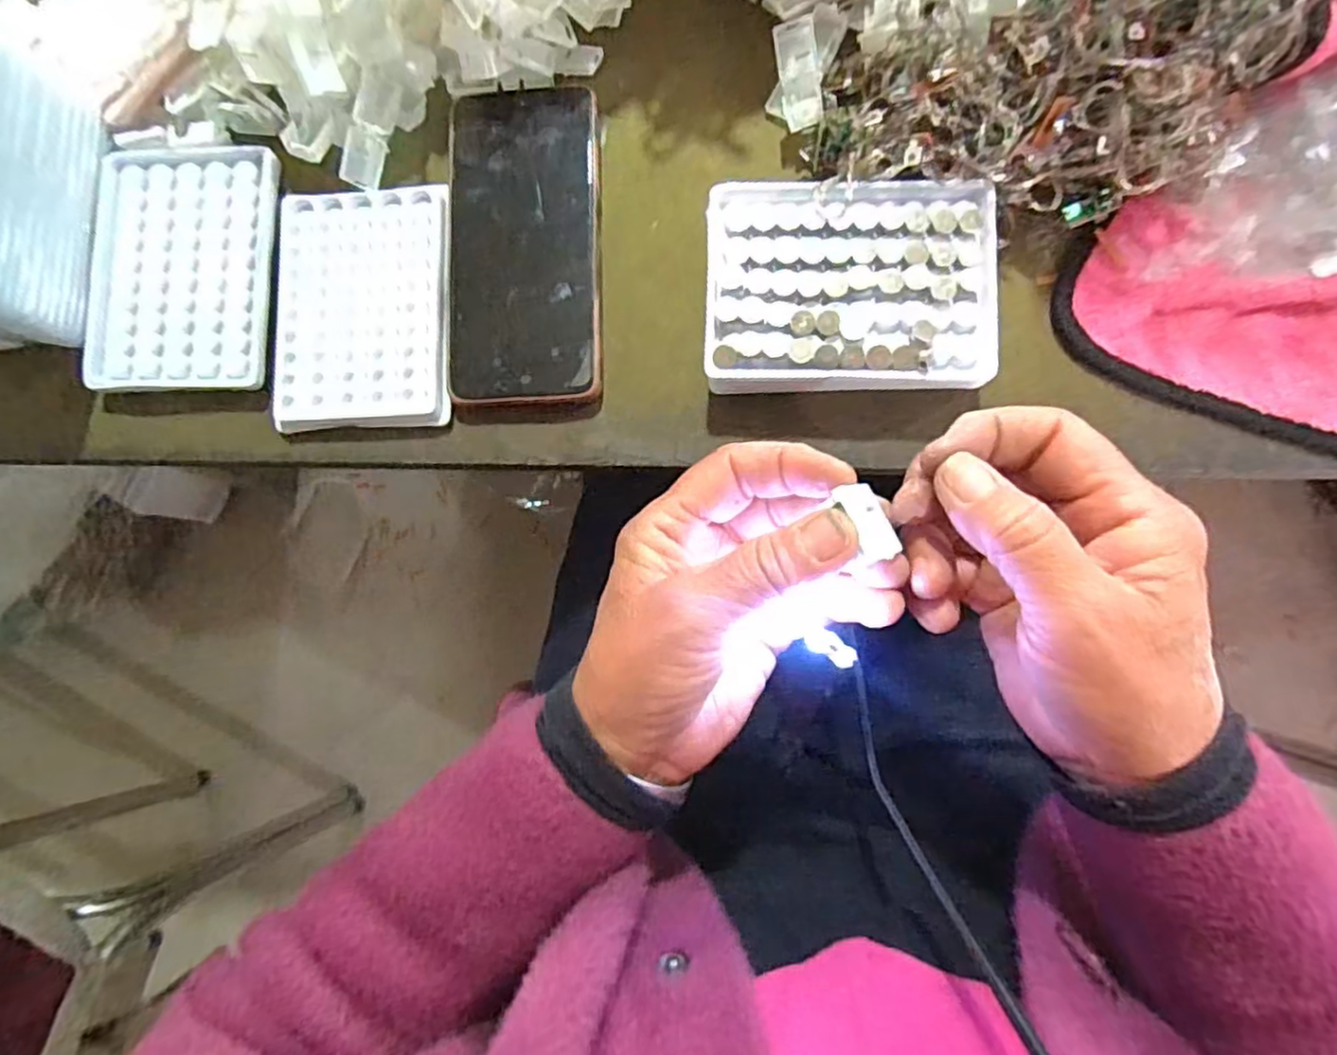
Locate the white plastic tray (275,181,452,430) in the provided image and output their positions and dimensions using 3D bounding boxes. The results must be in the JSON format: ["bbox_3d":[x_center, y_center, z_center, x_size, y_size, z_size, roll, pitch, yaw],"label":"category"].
[{"bbox_3d":[-0.156,-0.113,0.352,0.090,0.007,0.124,-2,84,5],"label":"white plastic tray"}]

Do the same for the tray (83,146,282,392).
[{"bbox_3d":[-0.253,-0.137,0.359,0.094,0.013,0.129,0,84,5],"label":"tray"}]

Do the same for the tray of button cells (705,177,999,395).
[{"bbox_3d":[0.084,-0.111,0.325,0.129,0.030,0.095,0,84,5],"label":"tray of button cells"}]

